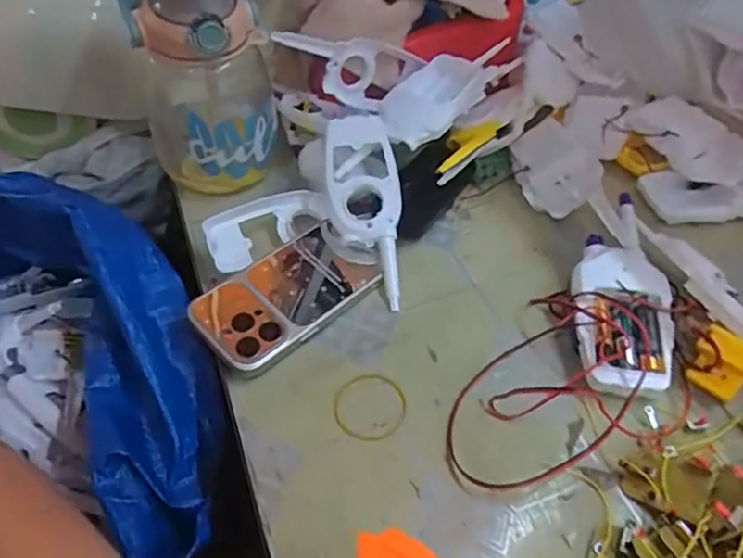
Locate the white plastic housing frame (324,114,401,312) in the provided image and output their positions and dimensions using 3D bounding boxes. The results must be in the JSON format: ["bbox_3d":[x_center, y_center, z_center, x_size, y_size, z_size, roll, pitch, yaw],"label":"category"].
[{"bbox_3d":[-0.001,-0.057,0.473,0.057,0.018,0.166,-11,72,-5],"label":"white plastic housing frame"}]

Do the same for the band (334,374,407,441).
[{"bbox_3d":[-0.001,0.084,0.393,0.049,0.004,0.047,-2,48,2],"label":"band"}]

